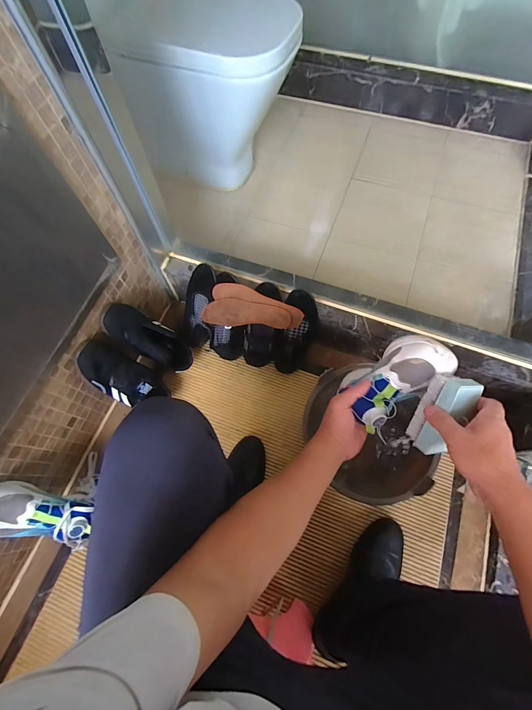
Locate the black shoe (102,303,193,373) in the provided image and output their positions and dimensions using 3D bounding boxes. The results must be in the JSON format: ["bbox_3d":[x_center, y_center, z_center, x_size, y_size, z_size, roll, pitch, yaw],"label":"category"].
[{"bbox_3d":[-0.280,-0.041,0.794,0.241,0.083,0.093,37,67,-27],"label":"black shoe"}]

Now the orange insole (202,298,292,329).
[{"bbox_3d":[-0.051,-0.105,0.819,0.224,0.073,0.015,3,26,13],"label":"orange insole"}]

